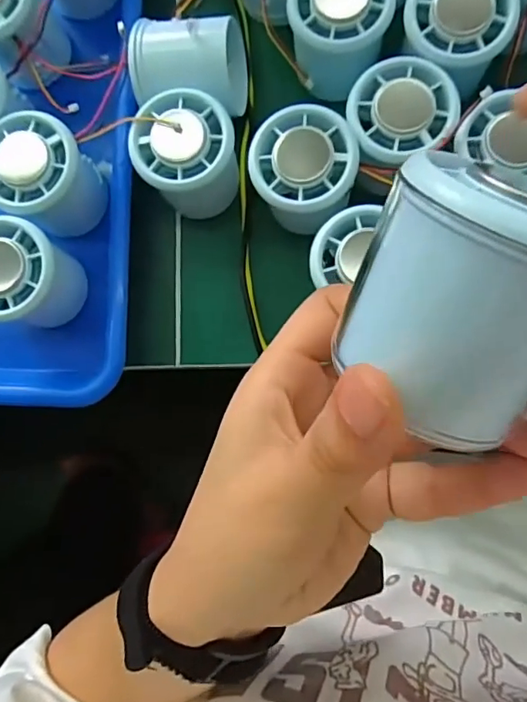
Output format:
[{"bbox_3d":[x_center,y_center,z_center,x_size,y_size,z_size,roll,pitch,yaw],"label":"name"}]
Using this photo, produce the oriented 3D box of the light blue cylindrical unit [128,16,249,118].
[{"bbox_3d":[-0.042,-0.162,0.302,0.063,0.046,0.052,7,84,6],"label":"light blue cylindrical unit"}]

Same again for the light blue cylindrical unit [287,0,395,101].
[{"bbox_3d":[0.043,-0.184,0.294,0.054,0.044,0.055,-2,83,5],"label":"light blue cylindrical unit"}]

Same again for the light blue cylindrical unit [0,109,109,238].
[{"bbox_3d":[-0.125,-0.099,0.299,0.055,0.047,0.052,-1,83,5],"label":"light blue cylindrical unit"}]

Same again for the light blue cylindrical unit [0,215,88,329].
[{"bbox_3d":[-0.137,-0.041,0.301,0.049,0.063,0.053,-1,83,5],"label":"light blue cylindrical unit"}]

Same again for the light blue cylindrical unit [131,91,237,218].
[{"bbox_3d":[-0.042,-0.111,0.305,0.053,0.059,0.054,-1,83,5],"label":"light blue cylindrical unit"}]

